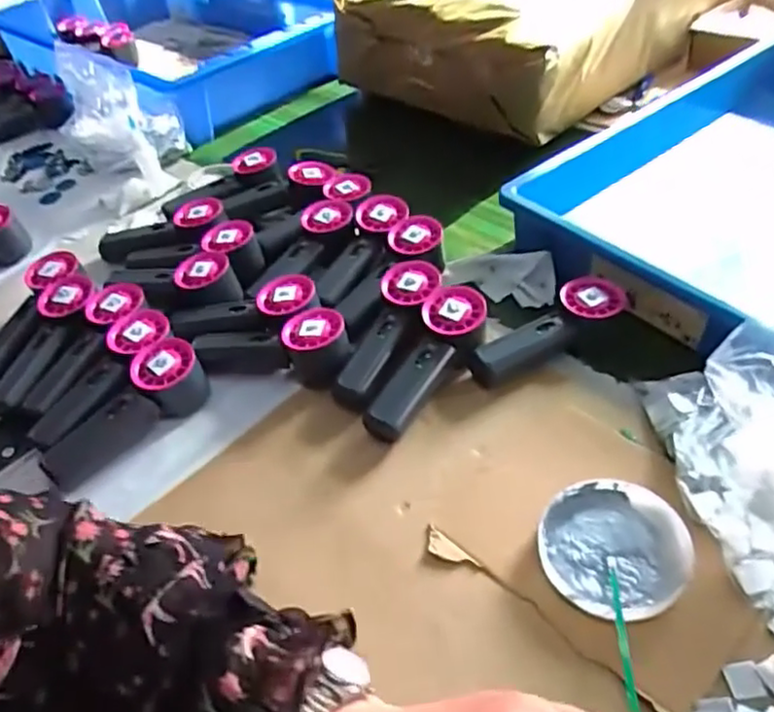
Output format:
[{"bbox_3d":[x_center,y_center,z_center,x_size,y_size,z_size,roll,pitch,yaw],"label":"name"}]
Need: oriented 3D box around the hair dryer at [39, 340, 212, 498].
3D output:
[{"bbox_3d":[-0.232,0.057,0.602,0.156,0.059,0.050,-43,51,-16],"label":"hair dryer"}]

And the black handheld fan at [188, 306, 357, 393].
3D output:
[{"bbox_3d":[-0.110,-0.002,0.634,0.153,0.061,0.049,-4,34,12],"label":"black handheld fan"}]

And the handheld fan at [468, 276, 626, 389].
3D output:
[{"bbox_3d":[0.149,-0.026,0.619,0.162,0.052,0.058,-33,43,-6],"label":"handheld fan"}]

